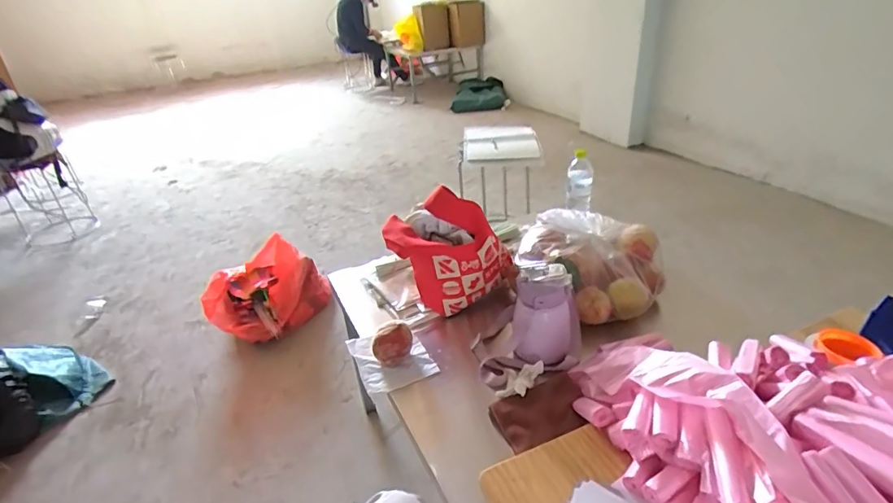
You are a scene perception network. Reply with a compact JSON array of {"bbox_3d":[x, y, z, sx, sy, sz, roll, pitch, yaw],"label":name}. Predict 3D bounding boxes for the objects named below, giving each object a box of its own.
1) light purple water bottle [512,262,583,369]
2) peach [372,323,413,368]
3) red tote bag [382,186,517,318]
[{"bbox_3d":[0.182,0.125,0.873,0.114,0.182,0.087,5,32,17],"label":"light purple water bottle"},{"bbox_3d":[-0.100,0.180,0.925,0.070,0.077,0.067,0,31,9],"label":"peach"},{"bbox_3d":[0.007,0.011,1.041,0.261,0.238,0.127,-2,30,6],"label":"red tote bag"}]

